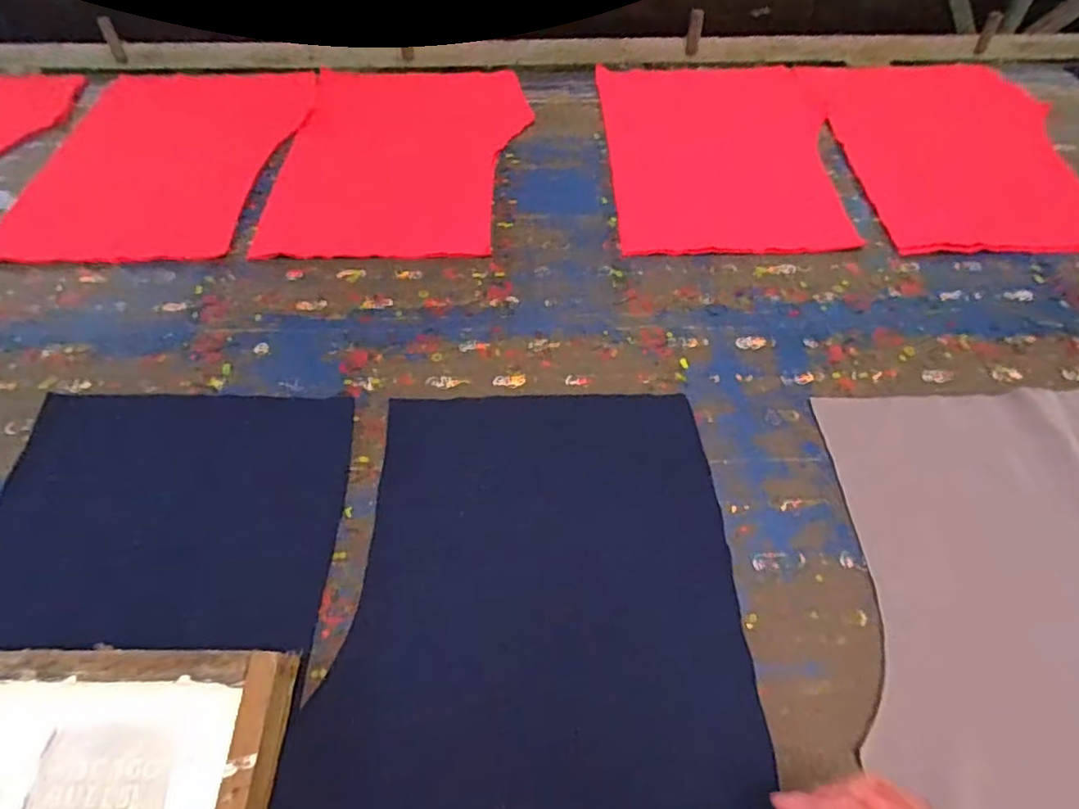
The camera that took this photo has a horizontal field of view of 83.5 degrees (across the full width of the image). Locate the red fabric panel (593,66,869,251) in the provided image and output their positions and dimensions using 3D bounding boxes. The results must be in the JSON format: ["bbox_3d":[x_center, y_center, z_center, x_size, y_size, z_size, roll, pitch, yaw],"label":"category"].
[{"bbox_3d":[0.269,-0.387,0.896,0.327,0.013,0.468,1,56,0],"label":"red fabric panel"}]

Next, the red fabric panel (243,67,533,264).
[{"bbox_3d":[-0.192,-0.371,0.876,0.324,0.008,0.448,0,56,0],"label":"red fabric panel"}]

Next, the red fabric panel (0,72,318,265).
[{"bbox_3d":[-0.534,-0.360,0.875,0.320,0.013,0.465,3,55,0],"label":"red fabric panel"}]

